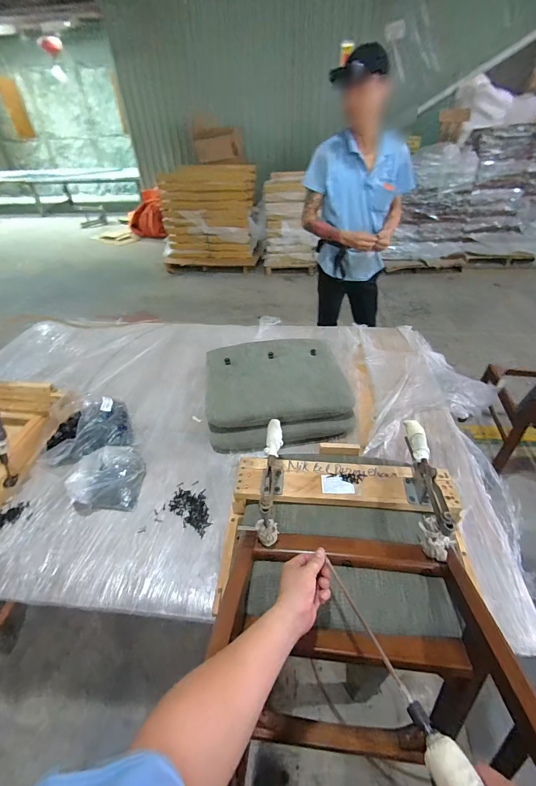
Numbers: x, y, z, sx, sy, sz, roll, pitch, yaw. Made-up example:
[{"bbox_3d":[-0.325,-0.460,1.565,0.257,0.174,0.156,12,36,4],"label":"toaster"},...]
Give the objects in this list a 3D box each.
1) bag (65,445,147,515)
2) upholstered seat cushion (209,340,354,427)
[{"bbox_3d":[-0.419,0.211,0.878,0.161,0.116,0.153,-2,41,0],"label":"bag"},{"bbox_3d":[0.018,-0.044,1.098,0.435,0.083,0.397,-7,41,-6],"label":"upholstered seat cushion"}]

